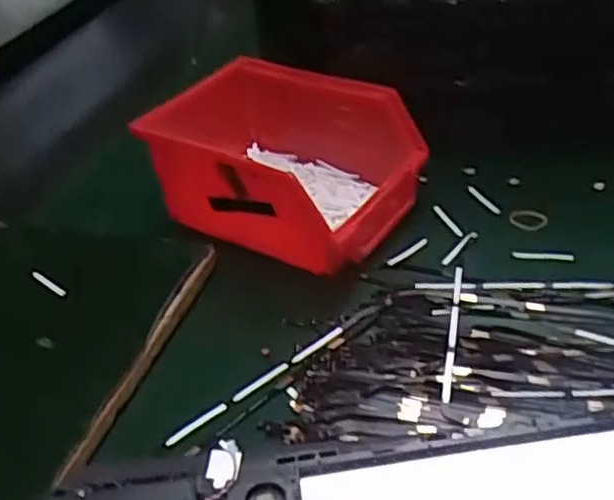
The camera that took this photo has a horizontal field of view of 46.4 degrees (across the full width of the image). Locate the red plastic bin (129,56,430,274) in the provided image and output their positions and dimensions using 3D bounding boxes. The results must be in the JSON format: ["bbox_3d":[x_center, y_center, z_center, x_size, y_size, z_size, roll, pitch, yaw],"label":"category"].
[{"bbox_3d":[-0.021,-0.055,0.429,0.158,0.067,0.103,21,44,27],"label":"red plastic bin"}]

